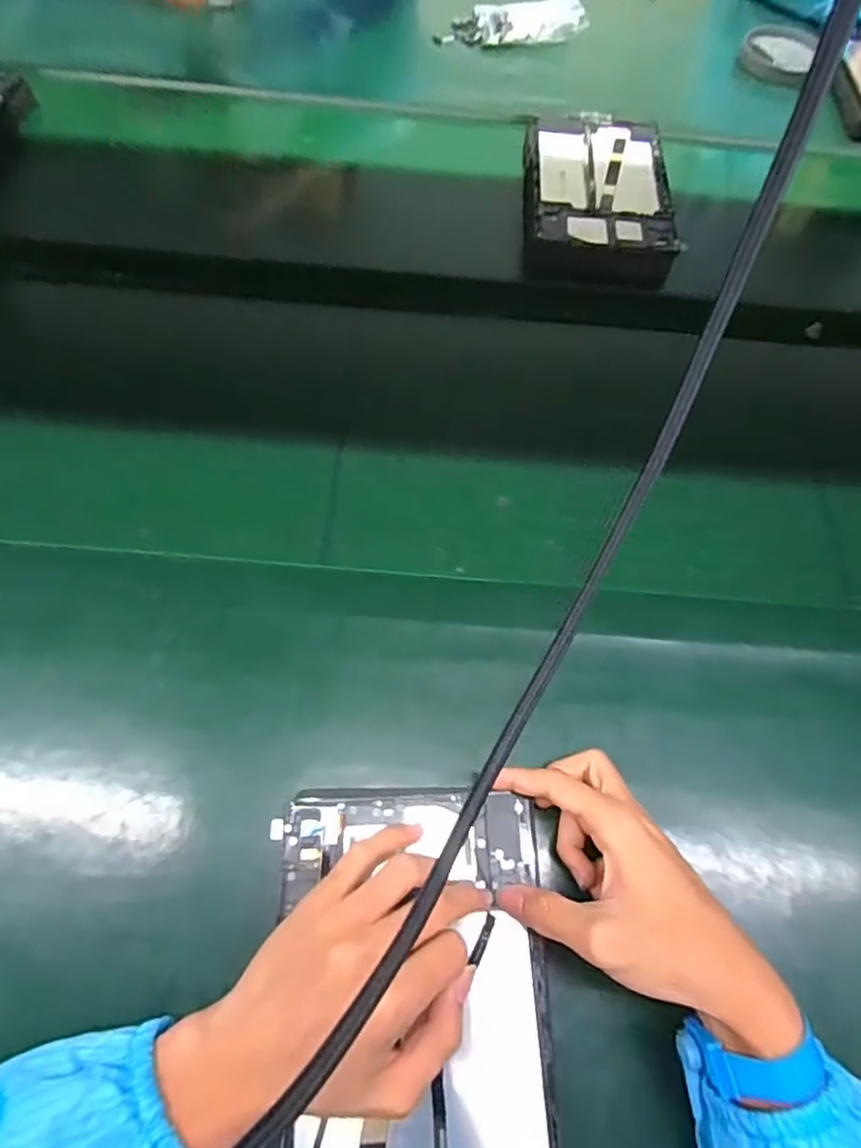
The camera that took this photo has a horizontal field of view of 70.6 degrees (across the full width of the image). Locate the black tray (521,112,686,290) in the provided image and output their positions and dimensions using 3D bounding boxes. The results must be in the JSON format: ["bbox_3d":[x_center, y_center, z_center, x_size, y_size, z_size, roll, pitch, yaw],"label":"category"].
[{"bbox_3d":[0.187,-0.428,0.686,0.157,0.044,0.239,4,65,0],"label":"black tray"}]

